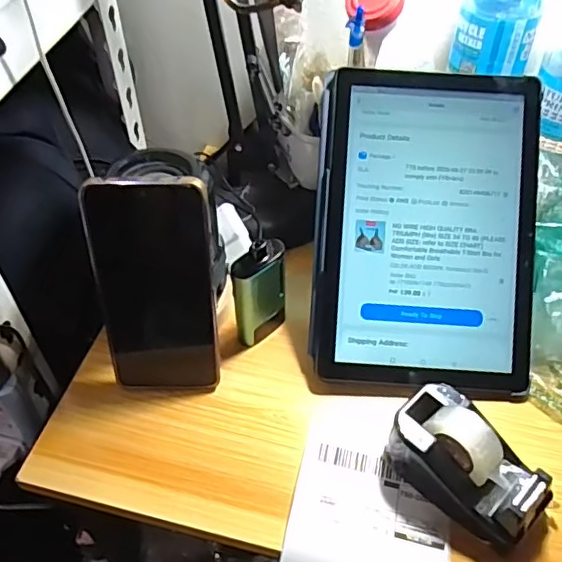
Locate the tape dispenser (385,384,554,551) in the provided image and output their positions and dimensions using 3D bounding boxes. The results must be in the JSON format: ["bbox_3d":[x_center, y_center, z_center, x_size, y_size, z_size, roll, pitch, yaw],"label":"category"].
[{"bbox_3d":[0.118,0.116,0.365,0.054,0.046,0.097,-34,57,-26],"label":"tape dispenser"}]

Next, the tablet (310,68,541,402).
[{"bbox_3d":[0.109,-0.038,0.429,0.160,0.007,0.237,3,88,1],"label":"tablet"}]

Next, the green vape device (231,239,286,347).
[{"bbox_3d":[-0.015,0.009,0.435,0.017,0.087,0.045,36,58,27],"label":"green vape device"}]

